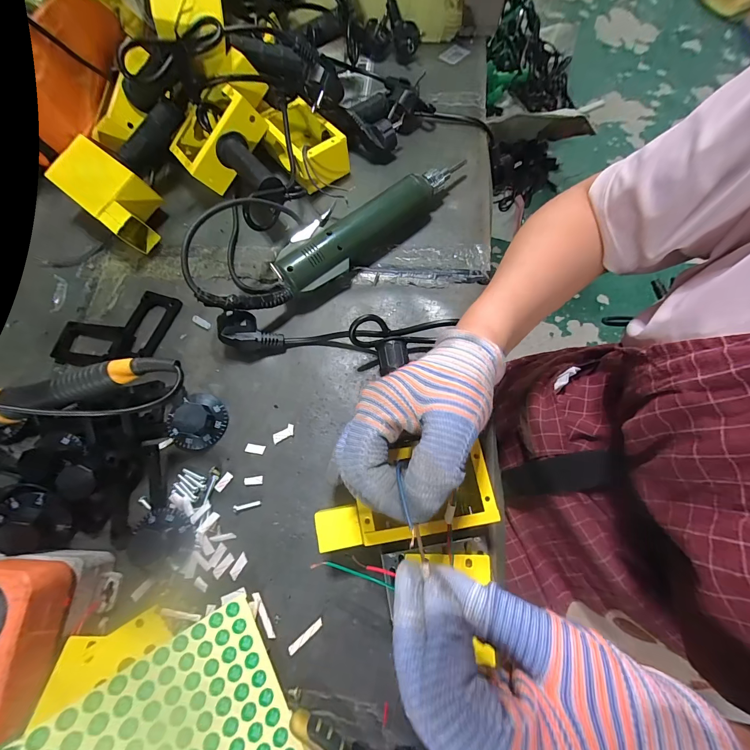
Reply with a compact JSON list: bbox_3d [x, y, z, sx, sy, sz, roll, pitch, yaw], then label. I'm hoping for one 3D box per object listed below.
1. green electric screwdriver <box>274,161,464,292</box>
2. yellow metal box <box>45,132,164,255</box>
[{"bbox_3d":[0.004,-0.163,0.352,0.242,0.041,0.048,-39,73,-12],"label":"green electric screwdriver"},{"bbox_3d":[-0.292,-0.198,0.371,0.127,0.058,0.064,35,75,14],"label":"yellow metal box"}]

